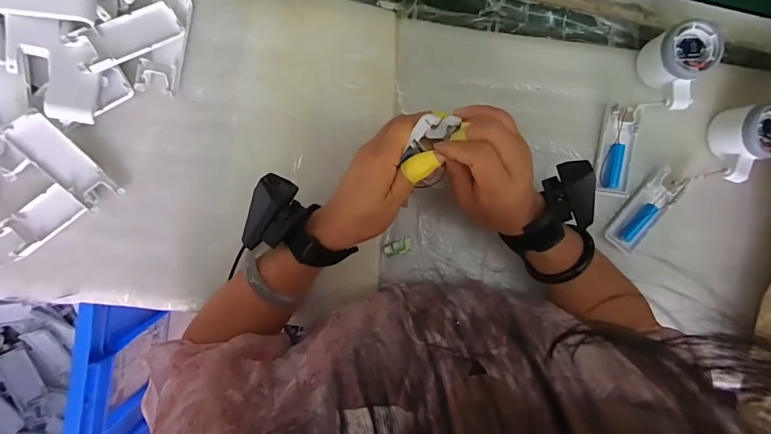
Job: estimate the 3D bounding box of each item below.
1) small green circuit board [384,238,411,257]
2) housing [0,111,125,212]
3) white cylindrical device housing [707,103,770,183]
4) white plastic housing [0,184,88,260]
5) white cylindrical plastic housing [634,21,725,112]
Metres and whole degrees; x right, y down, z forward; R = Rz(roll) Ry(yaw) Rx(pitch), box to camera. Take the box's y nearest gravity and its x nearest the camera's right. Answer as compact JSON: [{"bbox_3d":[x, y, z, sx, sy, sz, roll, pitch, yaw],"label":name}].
[{"bbox_3d":[0.014,0.036,0.436,0.031,0.008,0.015,-14,93,-3],"label":"small green circuit board"},{"bbox_3d":[-0.319,-0.053,0.381,0.037,0.018,0.100,-39,112,-2],"label":"housing"},{"bbox_3d":[0.411,-0.082,0.428,0.052,0.048,0.078,-5,93,-4],"label":"white cylindrical device housing"},{"bbox_3d":[-0.355,0.003,0.395,0.087,0.010,0.039,-39,94,-2],"label":"white plastic housing"},{"bbox_3d":[0.326,-0.166,0.418,0.072,0.057,0.082,-28,94,-2],"label":"white cylindrical plastic housing"}]

